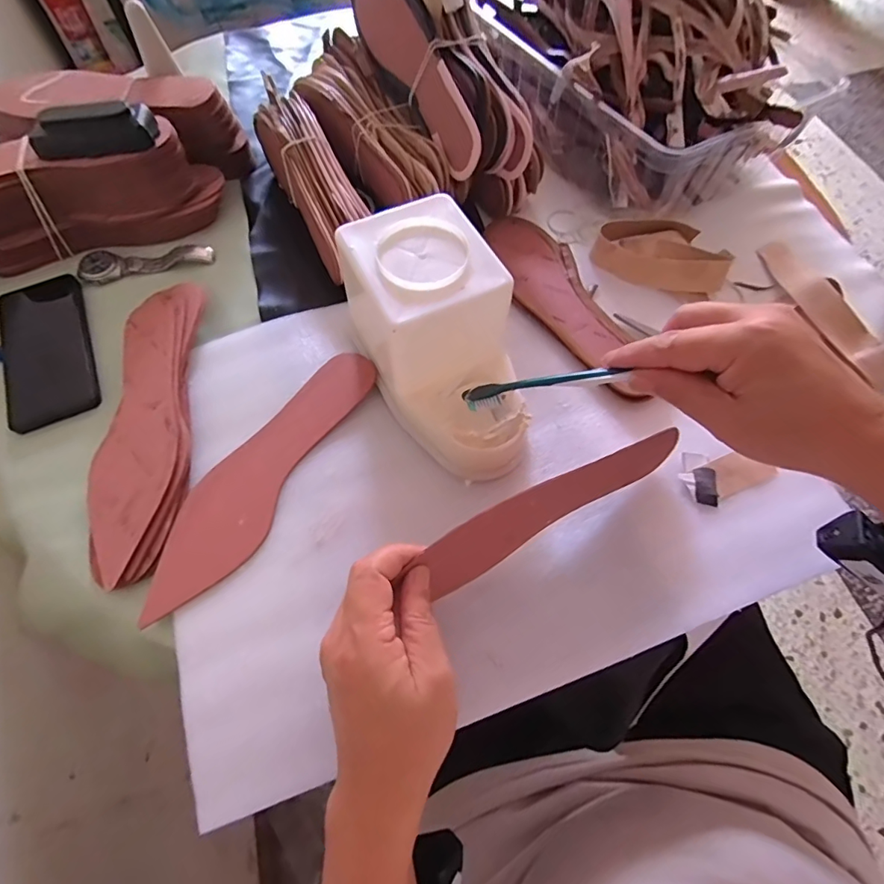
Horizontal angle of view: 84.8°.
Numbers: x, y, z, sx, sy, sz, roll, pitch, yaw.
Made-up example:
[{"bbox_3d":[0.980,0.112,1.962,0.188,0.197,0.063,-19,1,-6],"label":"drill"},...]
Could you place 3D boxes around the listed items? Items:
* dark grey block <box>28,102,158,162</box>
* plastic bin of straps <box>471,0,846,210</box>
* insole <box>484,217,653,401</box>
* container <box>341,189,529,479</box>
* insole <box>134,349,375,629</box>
[{"bbox_3d":[-0.329,-0.290,0.451,0.109,0.028,0.039,-13,65,-7],"label":"dark grey block"},{"bbox_3d":[0.204,-0.435,0.546,0.246,0.147,0.410,-28,66,-12],"label":"plastic bin of straps"},{"bbox_3d":[0.115,-0.137,0.470,0.068,0.011,0.246,-20,65,-9],"label":"insole"},{"bbox_3d":[-0.001,-0.073,0.377,0.106,0.113,0.191,-23,65,-10],"label":"container"},{"bbox_3d":[-0.147,0.023,0.393,0.070,0.010,0.246,27,70,14],"label":"insole"}]

